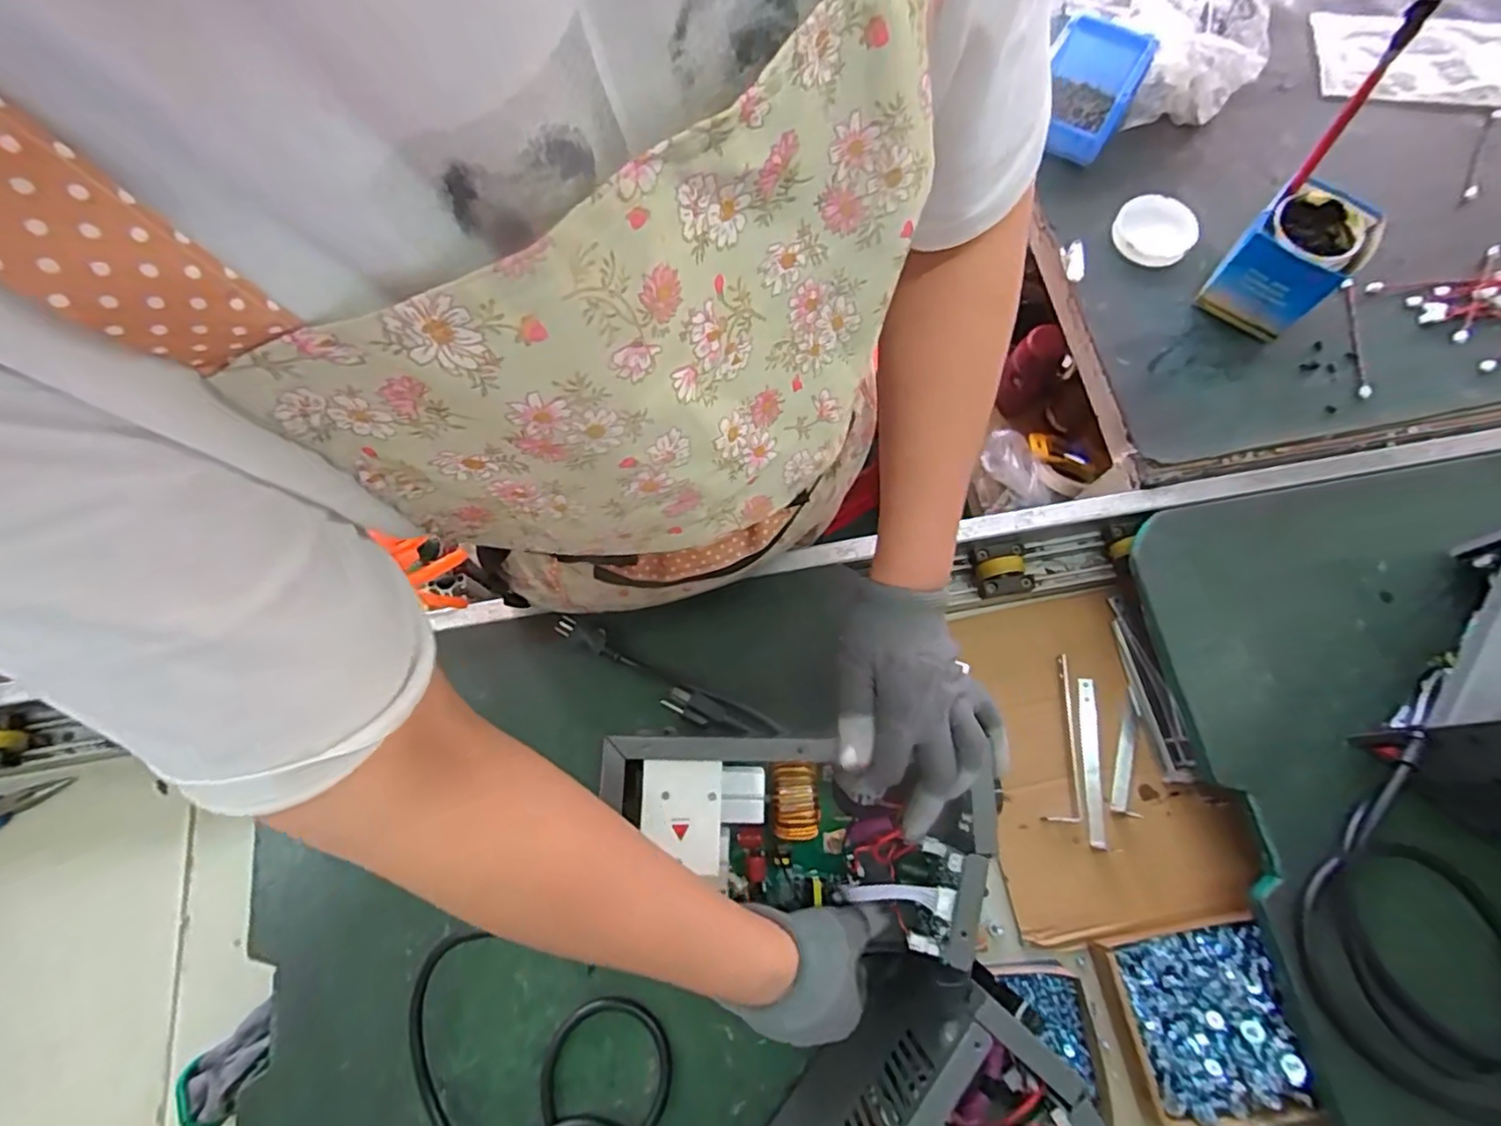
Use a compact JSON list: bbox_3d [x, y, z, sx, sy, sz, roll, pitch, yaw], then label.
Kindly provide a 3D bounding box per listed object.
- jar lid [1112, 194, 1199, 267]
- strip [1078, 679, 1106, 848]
[{"bbox_3d":[0.461,-0.381,0.739,0.086,0.021,0.081,-1,71,2],"label":"jar lid"},{"bbox_3d":[0.344,0.198,0.650,0.018,0.011,0.159,3,69,8],"label":"strip"}]

